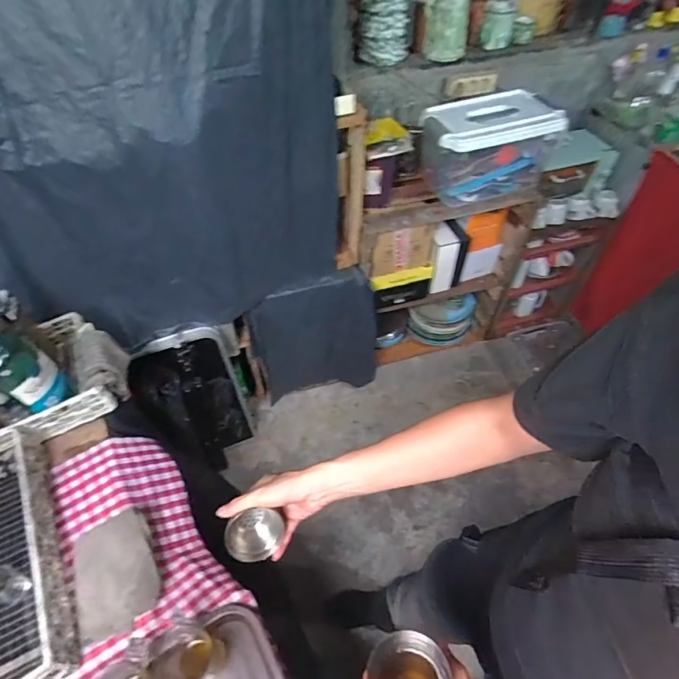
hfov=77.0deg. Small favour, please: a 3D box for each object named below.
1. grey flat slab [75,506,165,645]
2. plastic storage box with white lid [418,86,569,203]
[{"bbox_3d":[-0.356,0.365,0.671,0.114,0.029,0.168,-23,54,-17],"label":"grey flat slab"},{"bbox_3d":[0.443,-0.583,1.307,0.425,0.217,0.231,-15,52,-11],"label":"plastic storage box with white lid"}]

